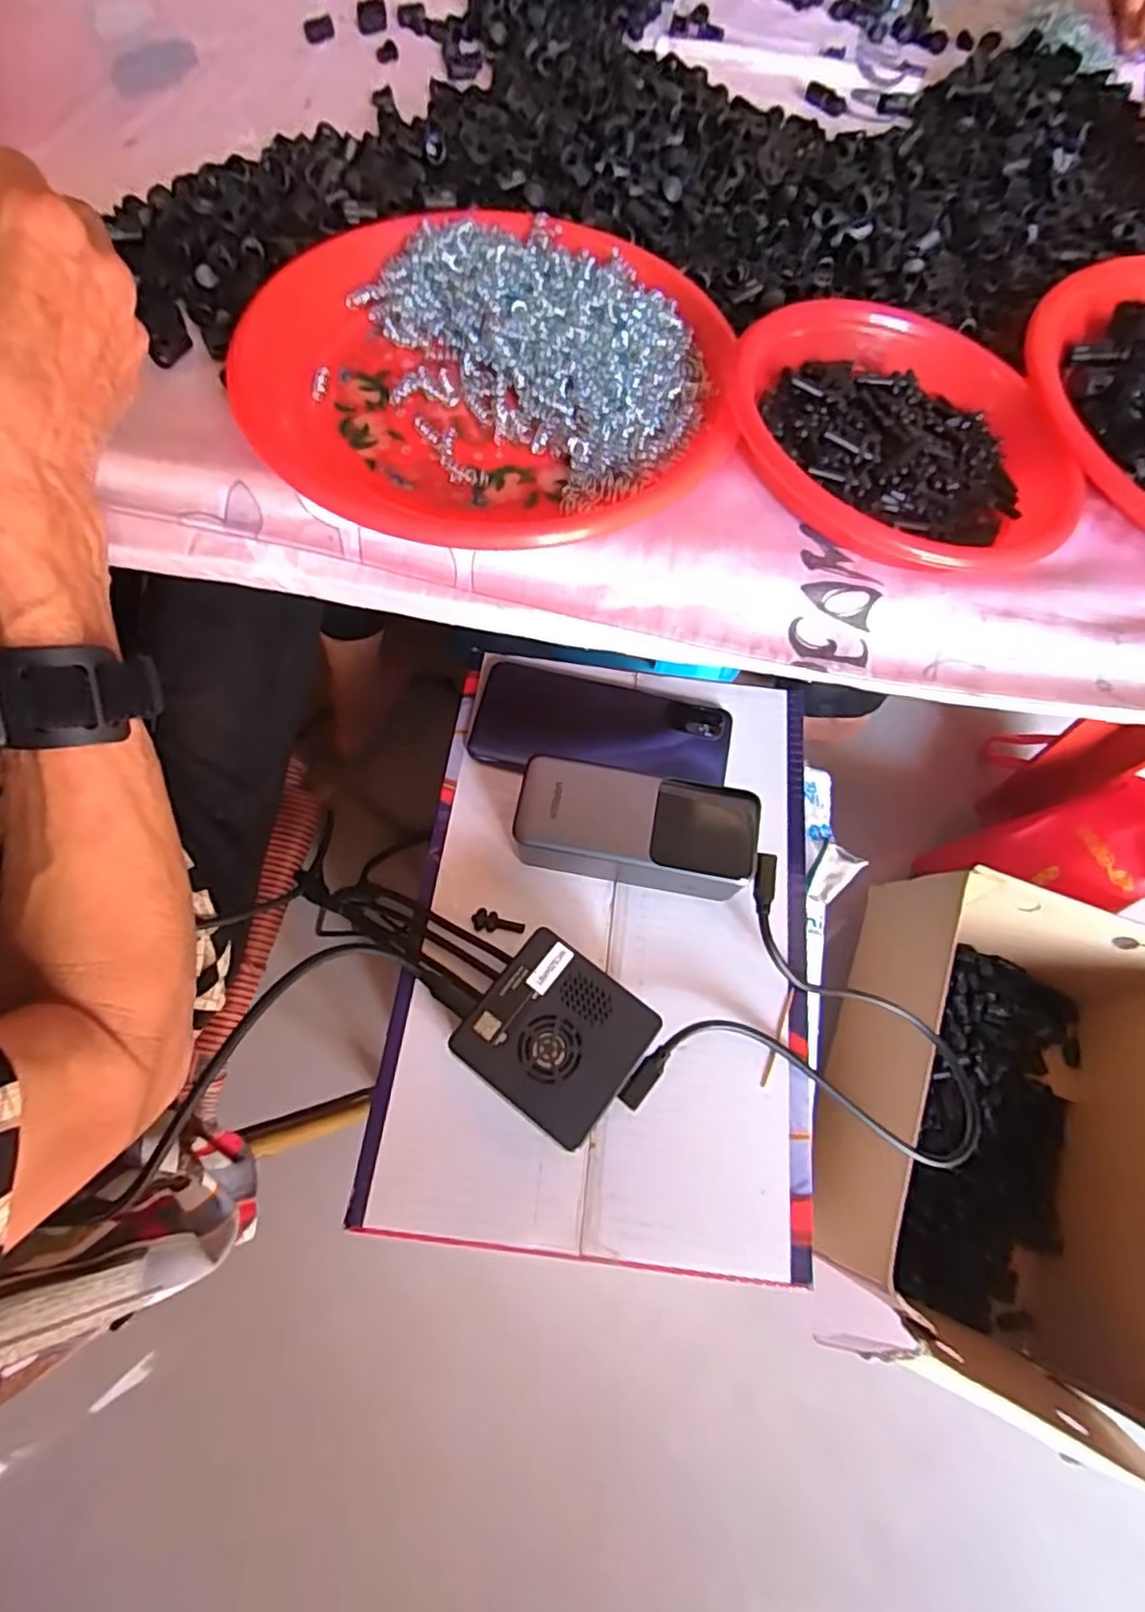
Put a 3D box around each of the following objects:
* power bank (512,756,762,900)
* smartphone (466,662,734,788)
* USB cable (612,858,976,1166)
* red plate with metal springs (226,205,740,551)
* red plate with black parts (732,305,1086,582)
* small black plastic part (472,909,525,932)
[{"bbox_3d":[0.035,0.017,0.382,0.128,0.046,0.057,8,66,0],"label":"power bank"},{"bbox_3d":[0.018,-0.049,0.433,0.161,0.008,0.072,11,66,1],"label":"smartphone"},{"bbox_3d":[0.139,0.144,0.373,0.196,0.033,0.146,37,74,-9],"label":"USB cable"},{"bbox_3d":[-0.038,-0.204,0.316,0.218,0.027,0.221,1,67,-2],"label":"red plate with metal springs"},{"bbox_3d":[0.149,-0.167,0.304,0.154,0.031,0.158,-7,67,-7],"label":"red plate with black parts"},{"bbox_3d":[-0.042,0.067,0.384,0.030,0.005,0.012,6,66,-1],"label":"small black plastic part"}]

